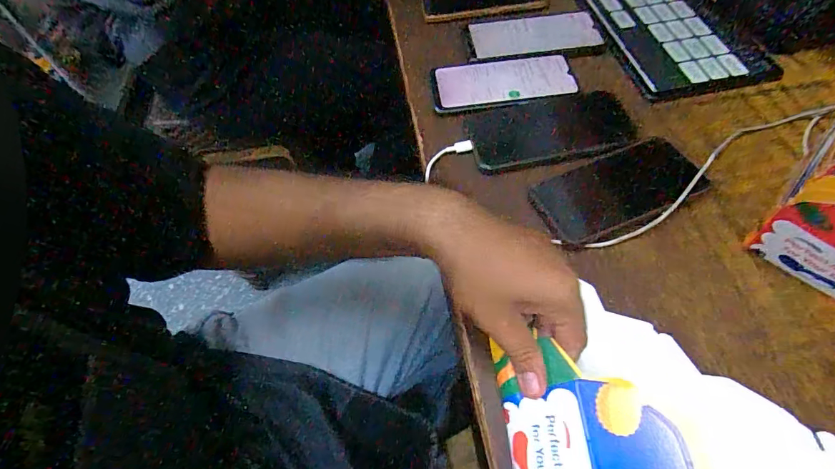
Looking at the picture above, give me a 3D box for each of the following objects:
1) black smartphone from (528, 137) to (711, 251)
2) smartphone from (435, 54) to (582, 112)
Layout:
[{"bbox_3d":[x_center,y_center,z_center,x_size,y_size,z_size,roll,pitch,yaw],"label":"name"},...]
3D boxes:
[{"bbox_3d":[0.193,-0.043,0.408,0.161,0.012,0.075,-22,60,-10],"label":"black smartphone"},{"bbox_3d":[0.101,-0.180,0.492,0.164,0.009,0.077,-4,59,0],"label":"smartphone"}]

